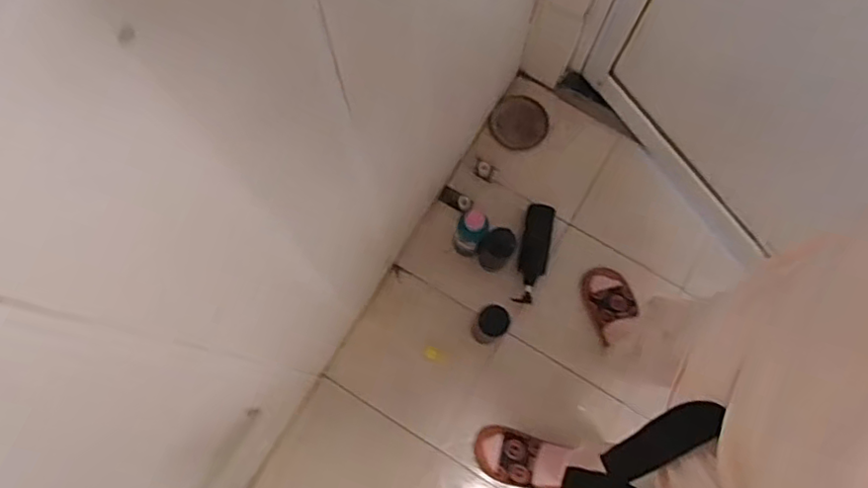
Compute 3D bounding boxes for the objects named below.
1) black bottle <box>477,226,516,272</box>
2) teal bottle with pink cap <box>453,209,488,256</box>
[{"bbox_3d":[0.133,0.014,1.305,0.069,0.173,0.058,24,77,8],"label":"black bottle"},{"bbox_3d":[0.078,-0.019,1.299,0.059,0.202,0.053,22,77,6],"label":"teal bottle with pink cap"}]

